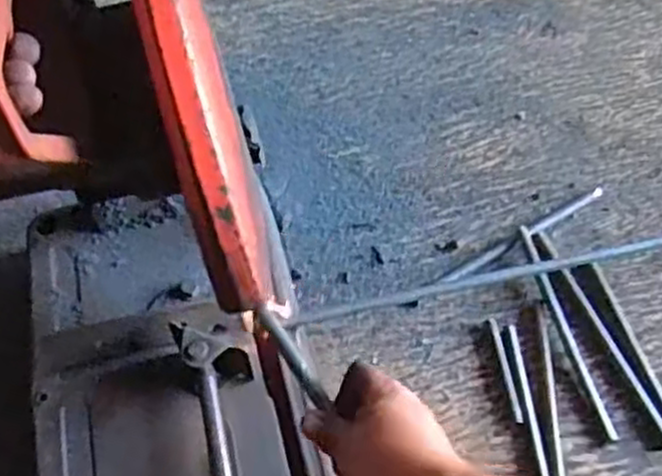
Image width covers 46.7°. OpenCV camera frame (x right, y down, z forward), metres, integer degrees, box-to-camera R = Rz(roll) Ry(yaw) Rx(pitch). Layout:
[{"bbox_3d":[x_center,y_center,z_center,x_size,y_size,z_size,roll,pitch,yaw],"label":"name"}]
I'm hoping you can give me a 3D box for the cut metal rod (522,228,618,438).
[{"bbox_3d":[0.239,0.088,0.787,0.014,0.012,0.241,-13,58,-5],"label":"cut metal rod"}]

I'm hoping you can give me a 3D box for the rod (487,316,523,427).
[{"bbox_3d":[0.175,0.131,0.768,0.009,0.004,0.112,-6,57,-2],"label":"rod"}]

